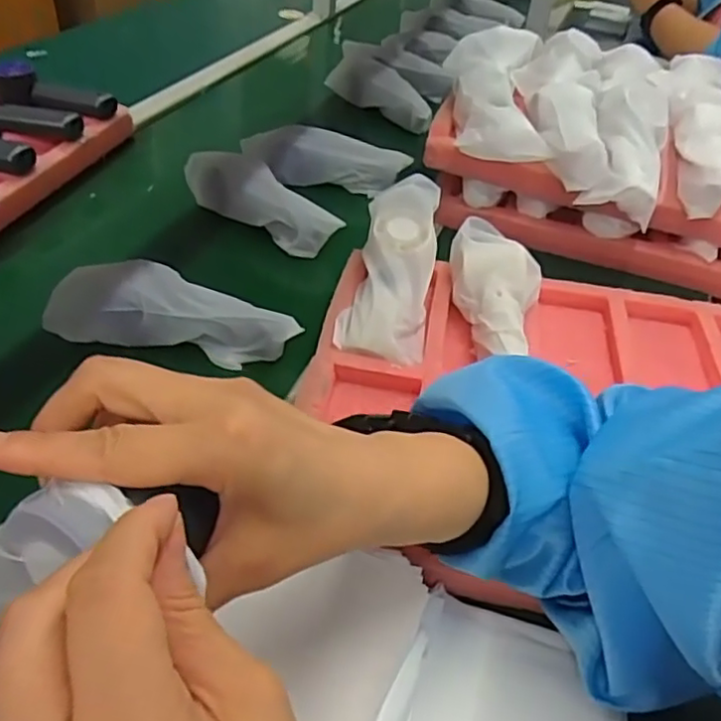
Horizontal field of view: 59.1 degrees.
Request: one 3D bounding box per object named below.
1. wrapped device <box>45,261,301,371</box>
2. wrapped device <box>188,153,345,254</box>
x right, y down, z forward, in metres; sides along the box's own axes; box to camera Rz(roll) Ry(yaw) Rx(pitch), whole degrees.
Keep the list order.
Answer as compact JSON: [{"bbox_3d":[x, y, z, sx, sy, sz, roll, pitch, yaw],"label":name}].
[{"bbox_3d":[-0.156,-0.041,0.546,0.195,0.056,0.061,3,42,-4],"label":"wrapped device"},{"bbox_3d":[-0.109,-0.174,0.693,0.191,0.060,0.043,30,47,23],"label":"wrapped device"}]

